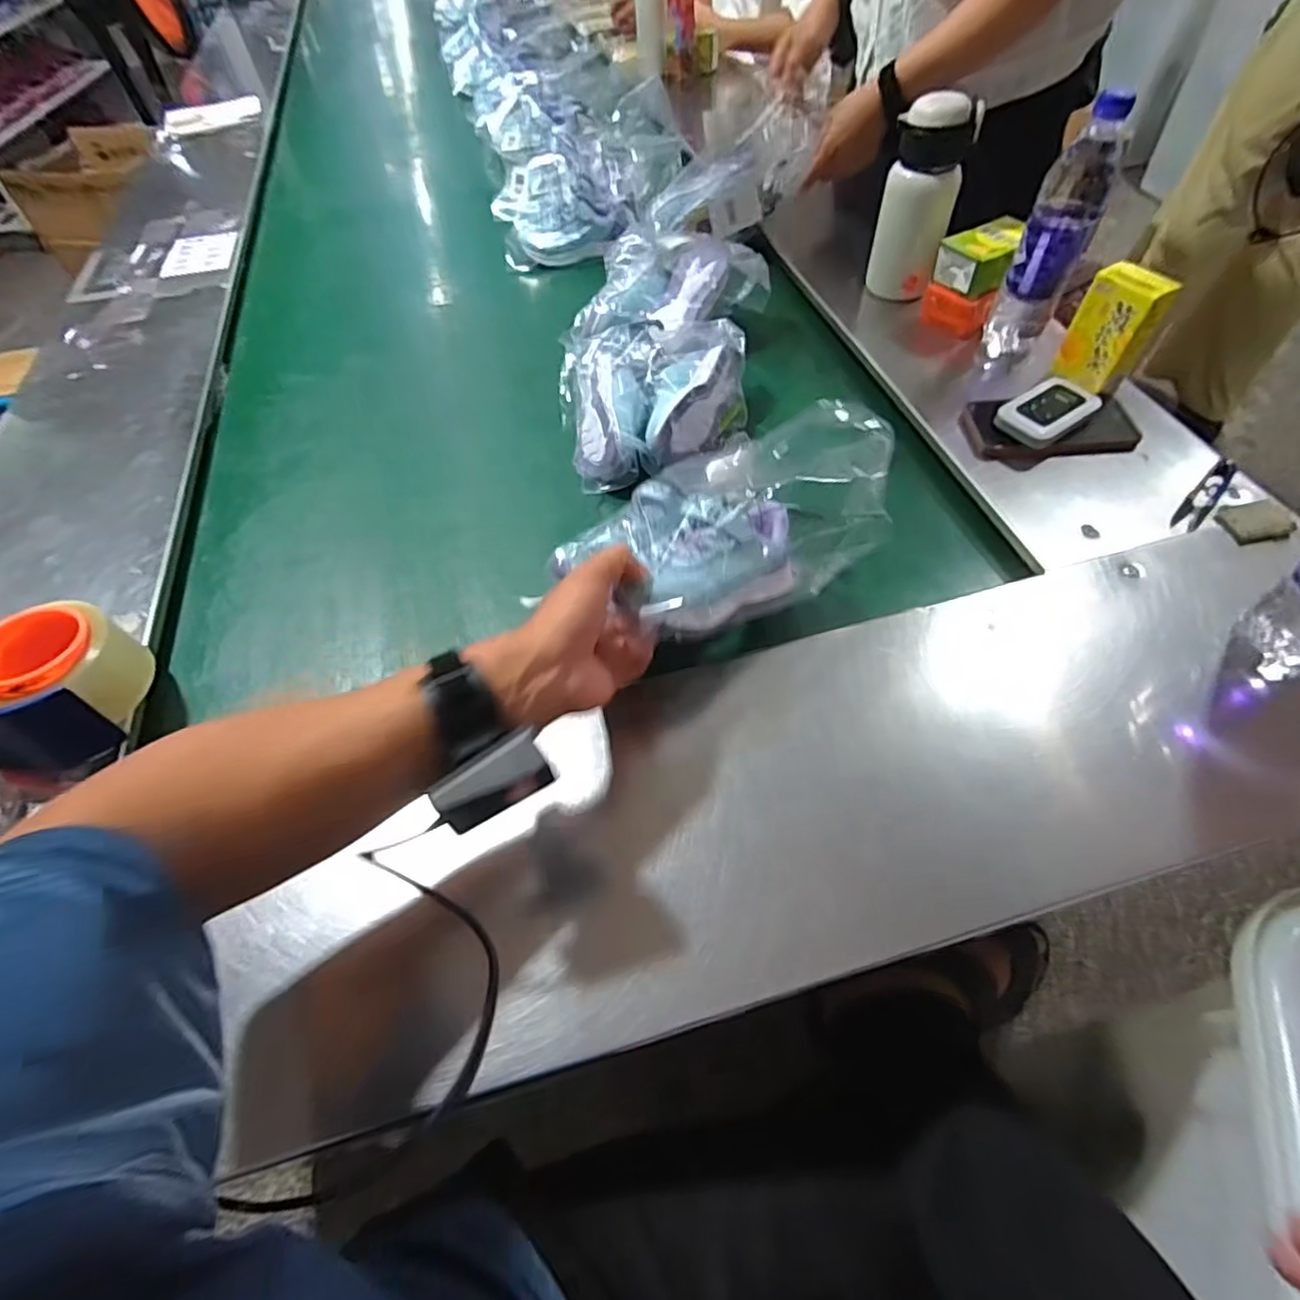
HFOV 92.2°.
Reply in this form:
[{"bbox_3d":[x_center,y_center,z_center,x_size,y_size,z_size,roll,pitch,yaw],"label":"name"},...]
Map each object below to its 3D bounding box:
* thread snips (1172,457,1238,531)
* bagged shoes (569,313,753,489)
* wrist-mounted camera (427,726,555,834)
[{"bbox_3d":[0.514,-0.144,0.578,0.104,0.012,0.019,-40,63,-21],"label":"thread snips"},{"bbox_3d":[0.013,-0.271,0.688,0.206,0.074,0.201,-12,56,-5],"label":"bagged shoes"},{"bbox_3d":[-0.085,0.074,0.342,0.061,0.024,0.029,-31,60,-16],"label":"wrist-mounted camera"}]

